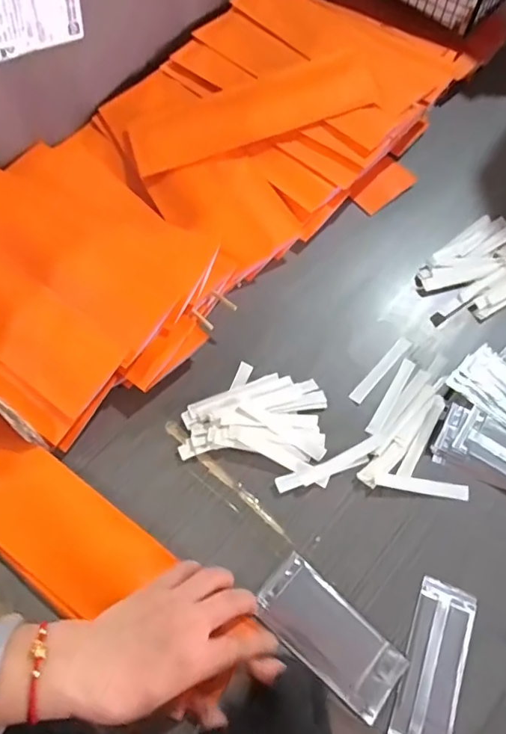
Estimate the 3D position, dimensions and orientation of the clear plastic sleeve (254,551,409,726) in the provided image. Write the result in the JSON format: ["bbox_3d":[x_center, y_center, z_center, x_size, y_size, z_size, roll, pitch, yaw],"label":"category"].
[{"bbox_3d":[0.062,0.219,0.401,0.124,0.009,0.057,41,71,13],"label":"clear plastic sleeve"}]

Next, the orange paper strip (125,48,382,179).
[{"bbox_3d":[-0.002,-0.290,0.562,0.278,0.007,0.081,-20,75,-1],"label":"orange paper strip"}]

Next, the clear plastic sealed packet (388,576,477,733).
[{"bbox_3d":[0.148,0.243,0.400,0.048,0.004,0.125,21,68,6],"label":"clear plastic sealed packet"}]

